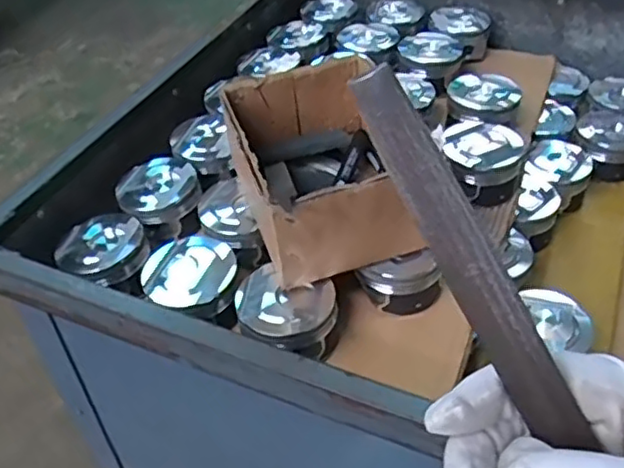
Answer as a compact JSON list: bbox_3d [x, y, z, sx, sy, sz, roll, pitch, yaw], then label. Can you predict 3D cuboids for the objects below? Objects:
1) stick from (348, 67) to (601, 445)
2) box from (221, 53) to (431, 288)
[{"bbox_3d":[0.053,0.013,0.211,0.017,0.145,0.011,-11,28,48],"label":"stick"},{"bbox_3d":[0.012,-0.068,0.599,0.147,0.087,0.197,-15,46,-12],"label":"box"}]

